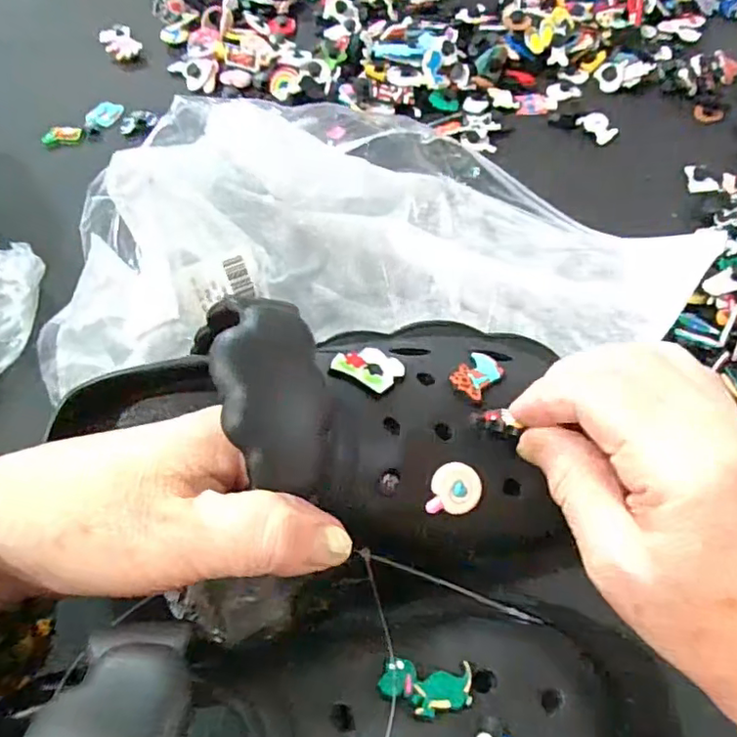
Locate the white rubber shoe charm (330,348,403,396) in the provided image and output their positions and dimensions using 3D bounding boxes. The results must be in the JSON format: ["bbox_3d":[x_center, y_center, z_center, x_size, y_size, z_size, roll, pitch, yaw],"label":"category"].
[{"bbox_3d":[0.000,-0.001,0.238,0.025,0.004,0.025,27,36,16],"label":"white rubber shoe charm"}]

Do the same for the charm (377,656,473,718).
[{"bbox_3d":[0.018,0.101,0.188,0.030,0.004,0.016,12,57,-8],"label":"charm"}]

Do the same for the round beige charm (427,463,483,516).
[{"bbox_3d":[0.033,0.045,0.223,0.020,0.007,0.018,5,60,5],"label":"round beige charm"}]

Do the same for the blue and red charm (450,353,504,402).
[{"bbox_3d":[0.046,0.002,0.248,0.016,0.004,0.026,29,48,22],"label":"blue and red charm"}]

